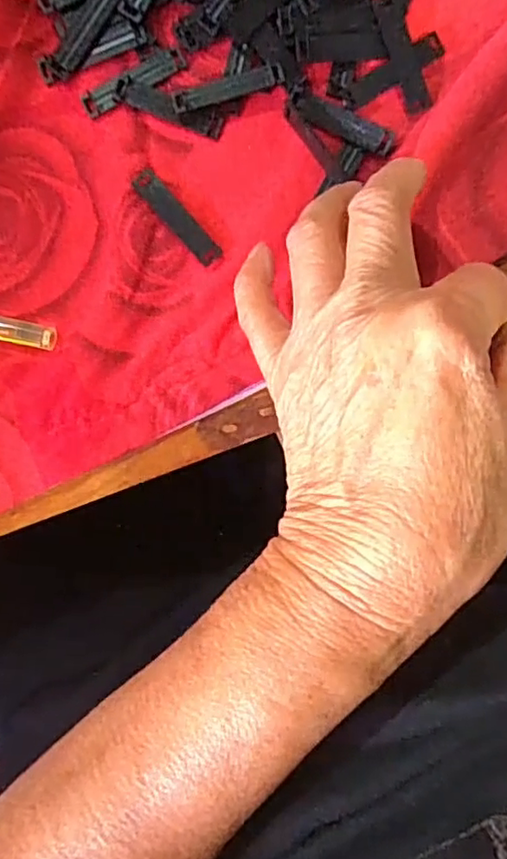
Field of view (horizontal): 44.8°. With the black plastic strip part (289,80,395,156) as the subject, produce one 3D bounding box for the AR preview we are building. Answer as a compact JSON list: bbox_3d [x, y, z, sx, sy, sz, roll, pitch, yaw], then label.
[{"bbox_3d":[0.036,-0.129,0.256,0.048,0.006,0.011,28,92,-2],"label":"black plastic strip part"}]

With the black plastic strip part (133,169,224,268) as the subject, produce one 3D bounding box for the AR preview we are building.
[{"bbox_3d":[-0.032,-0.089,0.257,0.010,0.004,0.047,-42,93,1],"label":"black plastic strip part"}]

